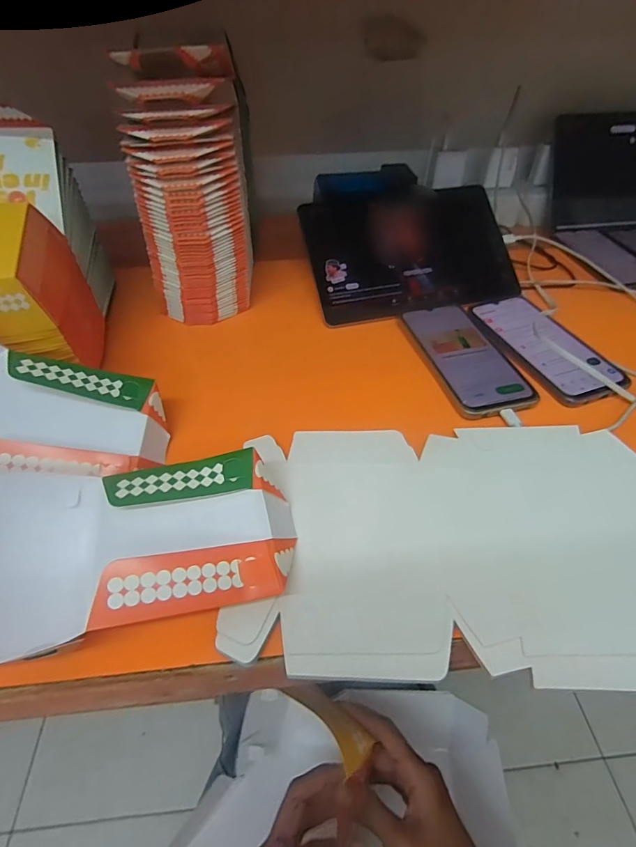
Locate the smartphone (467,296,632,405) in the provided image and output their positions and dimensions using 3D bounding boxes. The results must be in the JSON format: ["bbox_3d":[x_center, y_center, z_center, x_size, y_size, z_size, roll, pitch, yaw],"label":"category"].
[{"bbox_3d":[0.242,-0.092,0.458,0.086,0.014,0.170,-17,50,-14],"label":"smartphone"}]

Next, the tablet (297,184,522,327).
[{"bbox_3d":[0.113,-0.215,0.528,0.247,0.008,0.162,-12,84,-8],"label":"tablet"}]

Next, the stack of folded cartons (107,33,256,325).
[{"bbox_3d":[-0.134,-0.269,0.482,0.122,0.233,0.189,-5,48,-4],"label":"stack of folded cartons"}]

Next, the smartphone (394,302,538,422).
[{"bbox_3d":[0.152,-0.073,0.449,0.082,0.008,0.165,-13,49,-10],"label":"smartphone"}]

